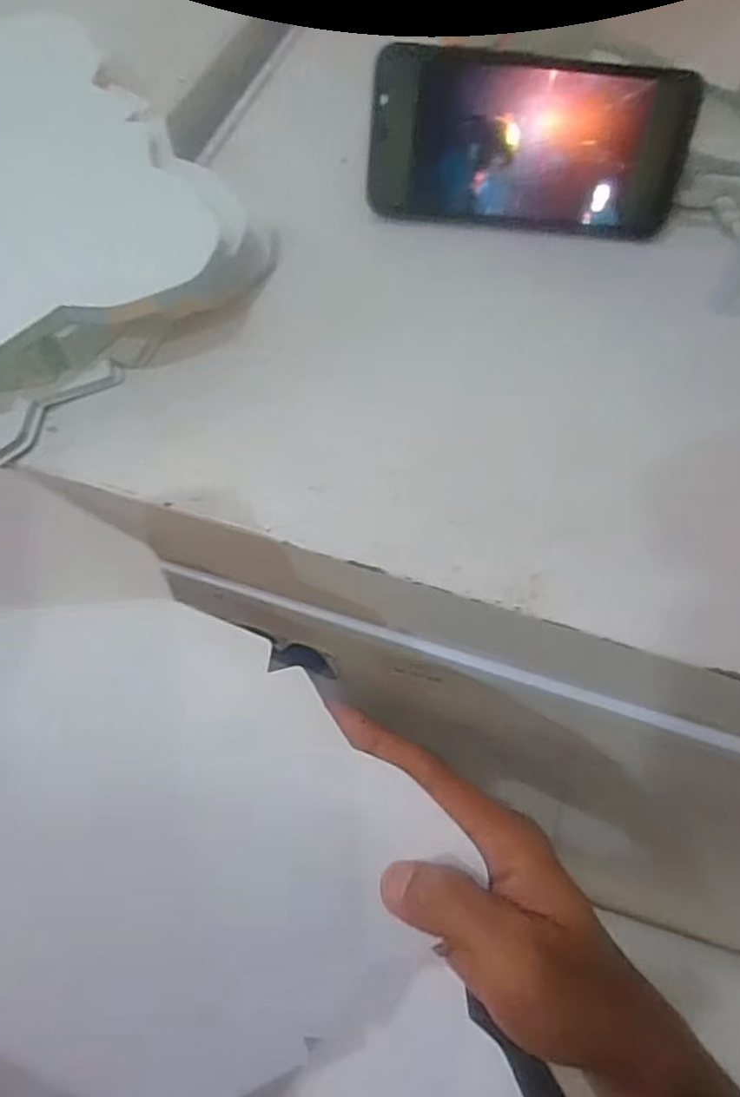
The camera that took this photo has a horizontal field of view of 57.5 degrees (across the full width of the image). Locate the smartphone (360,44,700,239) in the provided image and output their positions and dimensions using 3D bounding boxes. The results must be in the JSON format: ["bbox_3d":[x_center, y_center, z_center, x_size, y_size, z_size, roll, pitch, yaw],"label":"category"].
[{"bbox_3d":[0.086,-0.216,0.364,0.169,0.080,0.004,5,38,-2],"label":"smartphone"}]

